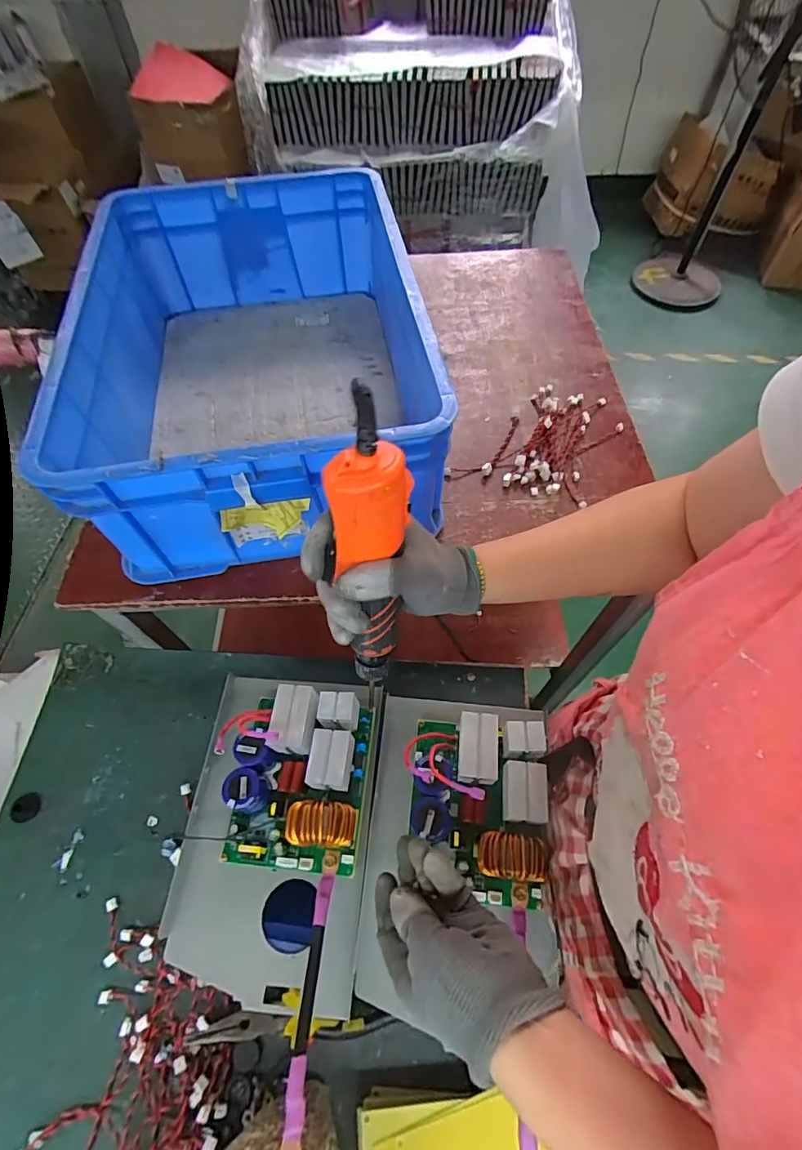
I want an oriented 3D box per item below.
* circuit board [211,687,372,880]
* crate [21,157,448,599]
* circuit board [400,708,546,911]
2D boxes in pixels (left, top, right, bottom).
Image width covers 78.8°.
[{"bbox_3d":[-0.098,0.184,0.448,0.133,0.073,0.150,4,59,4],"label":"circuit board"},{"bbox_3d":[-0.195,-0.306,0.693,0.455,0.203,0.605,-8,59,-4],"label":"crate"},{"bbox_3d":[0.066,0.203,0.434,0.125,0.071,0.153,3,59,3],"label":"circuit board"}]

